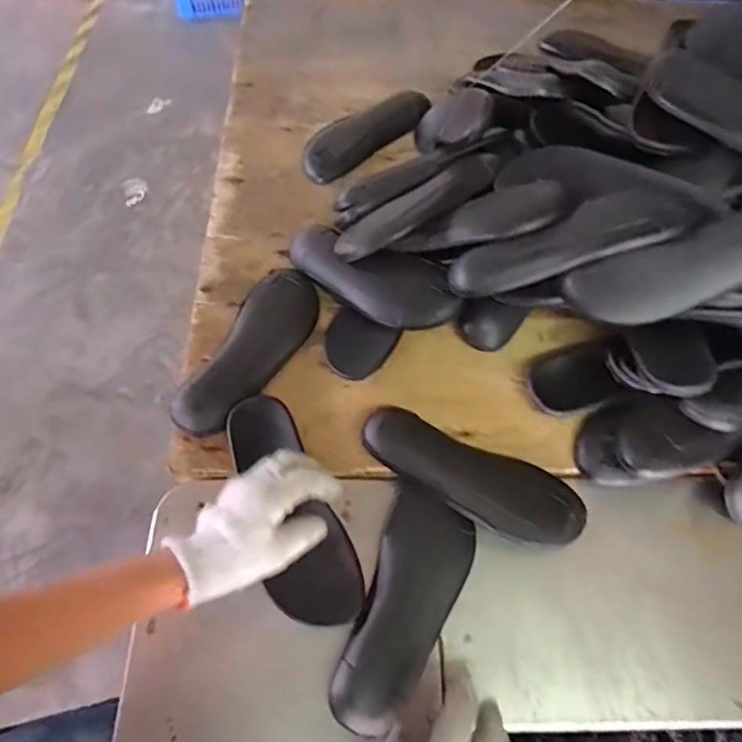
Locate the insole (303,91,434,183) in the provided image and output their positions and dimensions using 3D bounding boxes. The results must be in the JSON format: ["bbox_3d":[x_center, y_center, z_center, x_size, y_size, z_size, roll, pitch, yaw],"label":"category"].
[{"bbox_3d":[-0.007,-0.374,0.853,0.240,0.027,0.076,-39,69,-20],"label":"insole"}]

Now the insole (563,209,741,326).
[{"bbox_3d":[0.330,-0.106,0.549,0.243,0.025,0.078,-20,89,20],"label":"insole"}]

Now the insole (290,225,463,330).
[{"bbox_3d":[-0.007,-0.118,0.687,0.240,0.024,0.088,24,87,22],"label":"insole"}]

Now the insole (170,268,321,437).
[{"bbox_3d":[-0.140,-0.028,0.659,0.098,0.037,0.245,23,63,11],"label":"insole"}]

